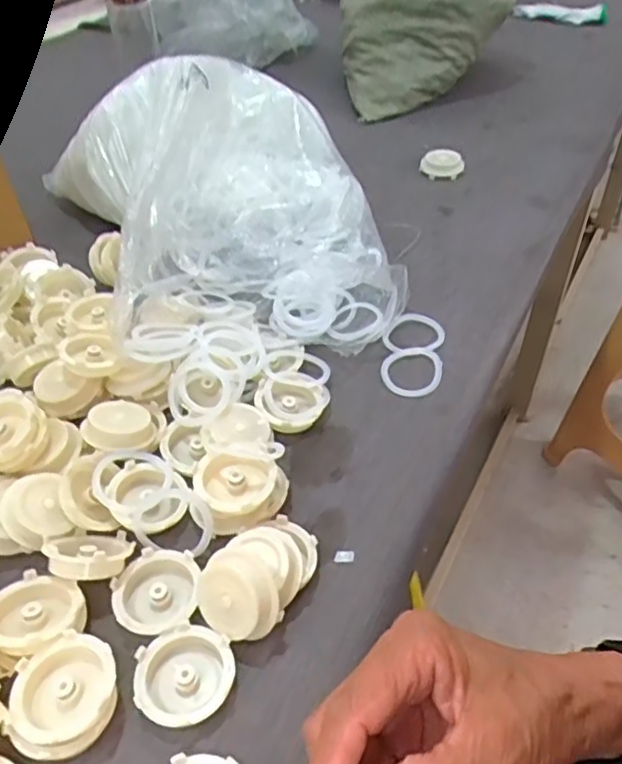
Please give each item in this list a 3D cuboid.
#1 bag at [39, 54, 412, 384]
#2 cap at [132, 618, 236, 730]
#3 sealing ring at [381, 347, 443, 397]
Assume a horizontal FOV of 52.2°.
[{"bbox_3d":[-0.089,-0.192,0.673,0.296,0.150,0.409,-17,46,-15],"label":"bag"},{"bbox_3d":[-0.077,0.179,0.388,0.057,0.015,0.056,-1,44,1],"label":"cap"},{"bbox_3d":[0.093,-0.012,0.587,0.055,0.010,0.064,6,44,8],"label":"sealing ring"}]

